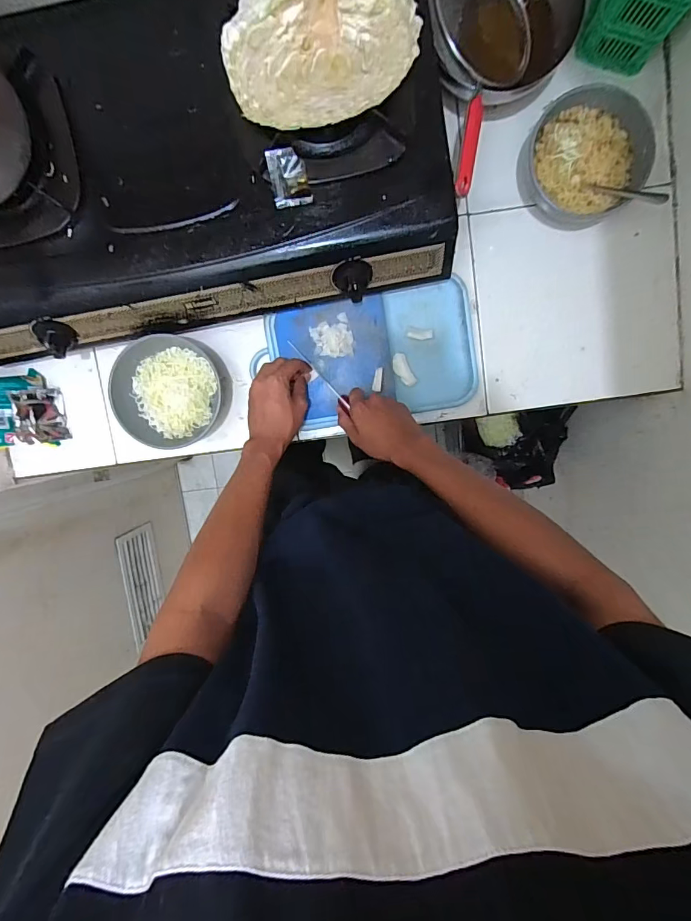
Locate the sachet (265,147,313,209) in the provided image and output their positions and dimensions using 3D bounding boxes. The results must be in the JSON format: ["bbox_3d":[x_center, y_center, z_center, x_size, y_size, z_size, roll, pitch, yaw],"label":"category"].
[{"bbox_3d":[-0.066,-0.335,0.515,0.045,0.005,0.058,-6,130,3],"label":"sachet"}]

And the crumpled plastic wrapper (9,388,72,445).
[{"bbox_3d":[-0.466,-0.069,0.665,0.013,0.074,0.081,-2,101,26],"label":"crumpled plastic wrapper"}]

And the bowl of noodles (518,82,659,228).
[{"bbox_3d":[0.321,-0.398,0.579,0.140,0.075,0.147,-20,96,4],"label":"bowl of noodles"}]

